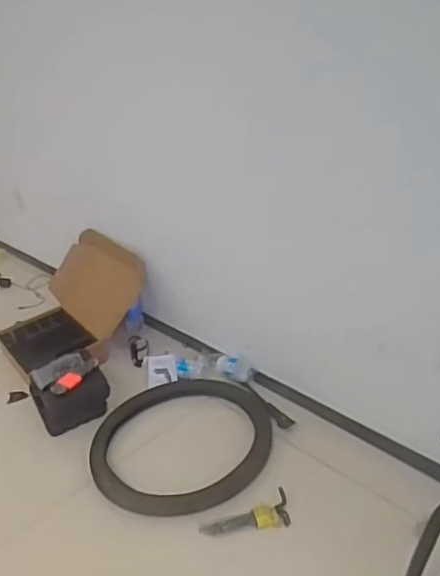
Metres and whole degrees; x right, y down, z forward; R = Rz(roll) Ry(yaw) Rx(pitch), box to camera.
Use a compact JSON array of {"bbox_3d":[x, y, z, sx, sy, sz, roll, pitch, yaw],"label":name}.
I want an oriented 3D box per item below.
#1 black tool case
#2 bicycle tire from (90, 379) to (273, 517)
[{"bbox_3d":[-0.437,0.315,1.793,0.204,0.100,0.179,-23,32,-21],"label":"black tool case"},{"bbox_3d":[-0.103,0.408,1.644,0.485,0.044,0.473,-7,28,3],"label":"bicycle tire"}]

